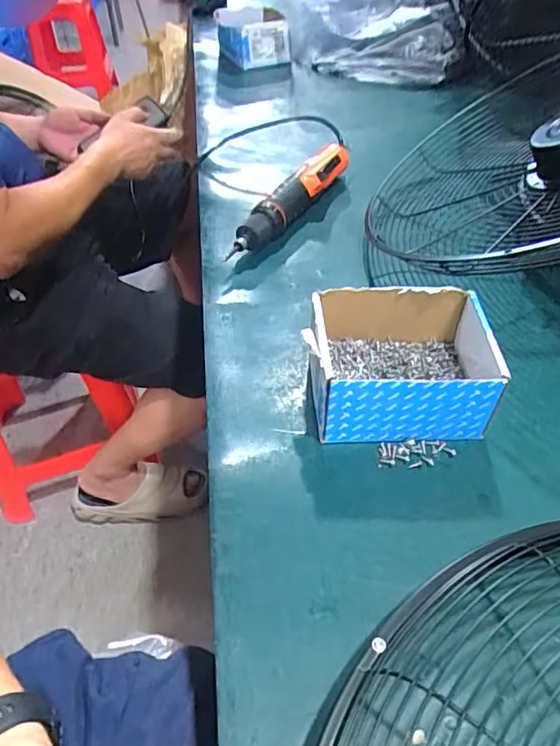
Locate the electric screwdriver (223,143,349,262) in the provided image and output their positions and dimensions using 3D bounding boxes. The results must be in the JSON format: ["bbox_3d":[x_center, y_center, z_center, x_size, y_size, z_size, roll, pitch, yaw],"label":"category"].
[{"bbox_3d":[0.013,-0.206,0.653,0.033,0.052,0.241,24,52,23],"label":"electric screwdriver"}]

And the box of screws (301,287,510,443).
[{"bbox_3d":[0.094,-0.008,0.444,0.143,0.073,0.108,-2,46,1],"label":"box of screws"}]

